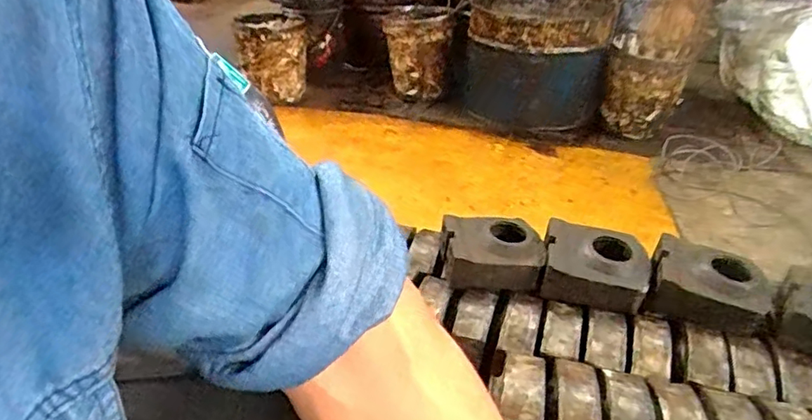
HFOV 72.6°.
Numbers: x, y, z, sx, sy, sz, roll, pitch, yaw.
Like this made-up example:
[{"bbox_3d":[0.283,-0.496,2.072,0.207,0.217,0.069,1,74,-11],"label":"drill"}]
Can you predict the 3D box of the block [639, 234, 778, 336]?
[{"bbox_3d":[0.543,0.140,0.998,0.197,0.087,0.132,20,34,27],"label":"block"}]

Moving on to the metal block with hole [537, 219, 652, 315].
[{"bbox_3d":[0.353,0.105,1.046,0.178,0.084,0.161,11,31,13],"label":"metal block with hole"}]

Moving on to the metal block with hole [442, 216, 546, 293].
[{"bbox_3d":[0.166,0.082,1.082,0.185,0.084,0.140,4,30,2],"label":"metal block with hole"}]

